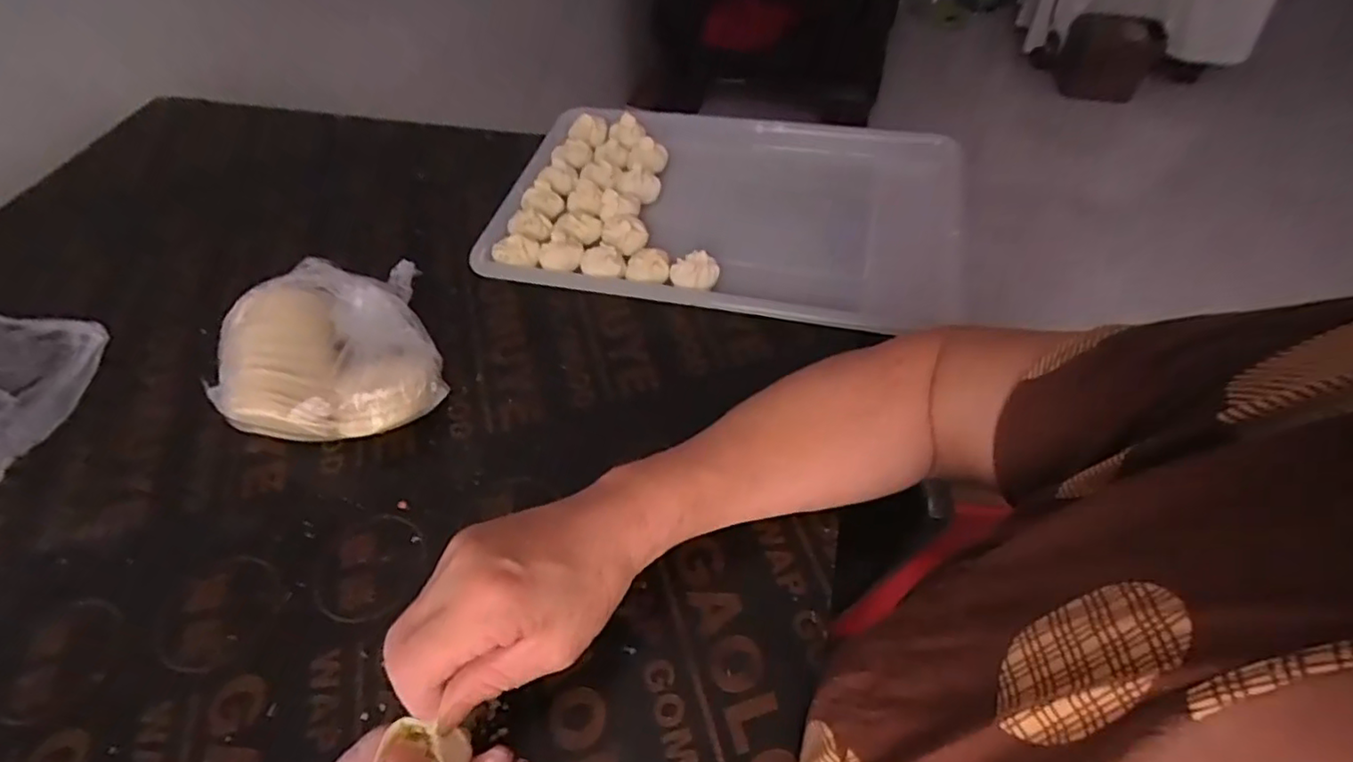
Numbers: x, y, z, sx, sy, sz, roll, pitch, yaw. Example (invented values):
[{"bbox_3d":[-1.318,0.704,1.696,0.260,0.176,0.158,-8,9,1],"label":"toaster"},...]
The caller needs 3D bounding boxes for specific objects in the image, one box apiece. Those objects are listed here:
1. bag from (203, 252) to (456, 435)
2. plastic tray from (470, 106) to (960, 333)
[{"bbox_3d":[-0.238,-0.022,0.434,0.137,0.058,0.163,-24,56,-16],"label":"bag"},{"bbox_3d":[0.043,-0.143,0.530,0.360,0.042,0.228,11,54,10],"label":"plastic tray"}]

